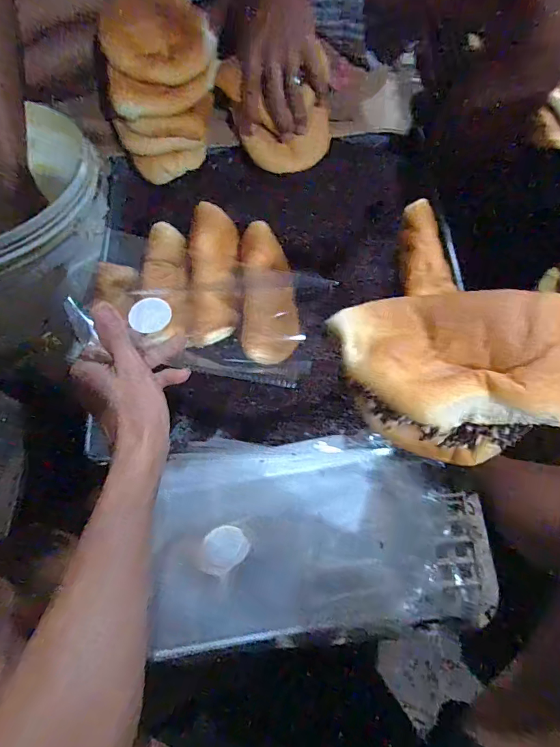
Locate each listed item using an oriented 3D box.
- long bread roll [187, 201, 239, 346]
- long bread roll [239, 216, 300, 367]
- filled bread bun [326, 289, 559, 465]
[{"bbox_3d":[-0.074,-0.107,0.488,0.055,0.052,0.154,1,84,3],"label":"long bread roll"},{"bbox_3d":[-0.012,-0.089,0.484,0.057,0.034,0.157,-5,81,1],"label":"long bread roll"},{"bbox_3d":[0.102,-0.005,0.238,0.134,0.037,0.090,2,68,4],"label":"filled bread bun"}]

